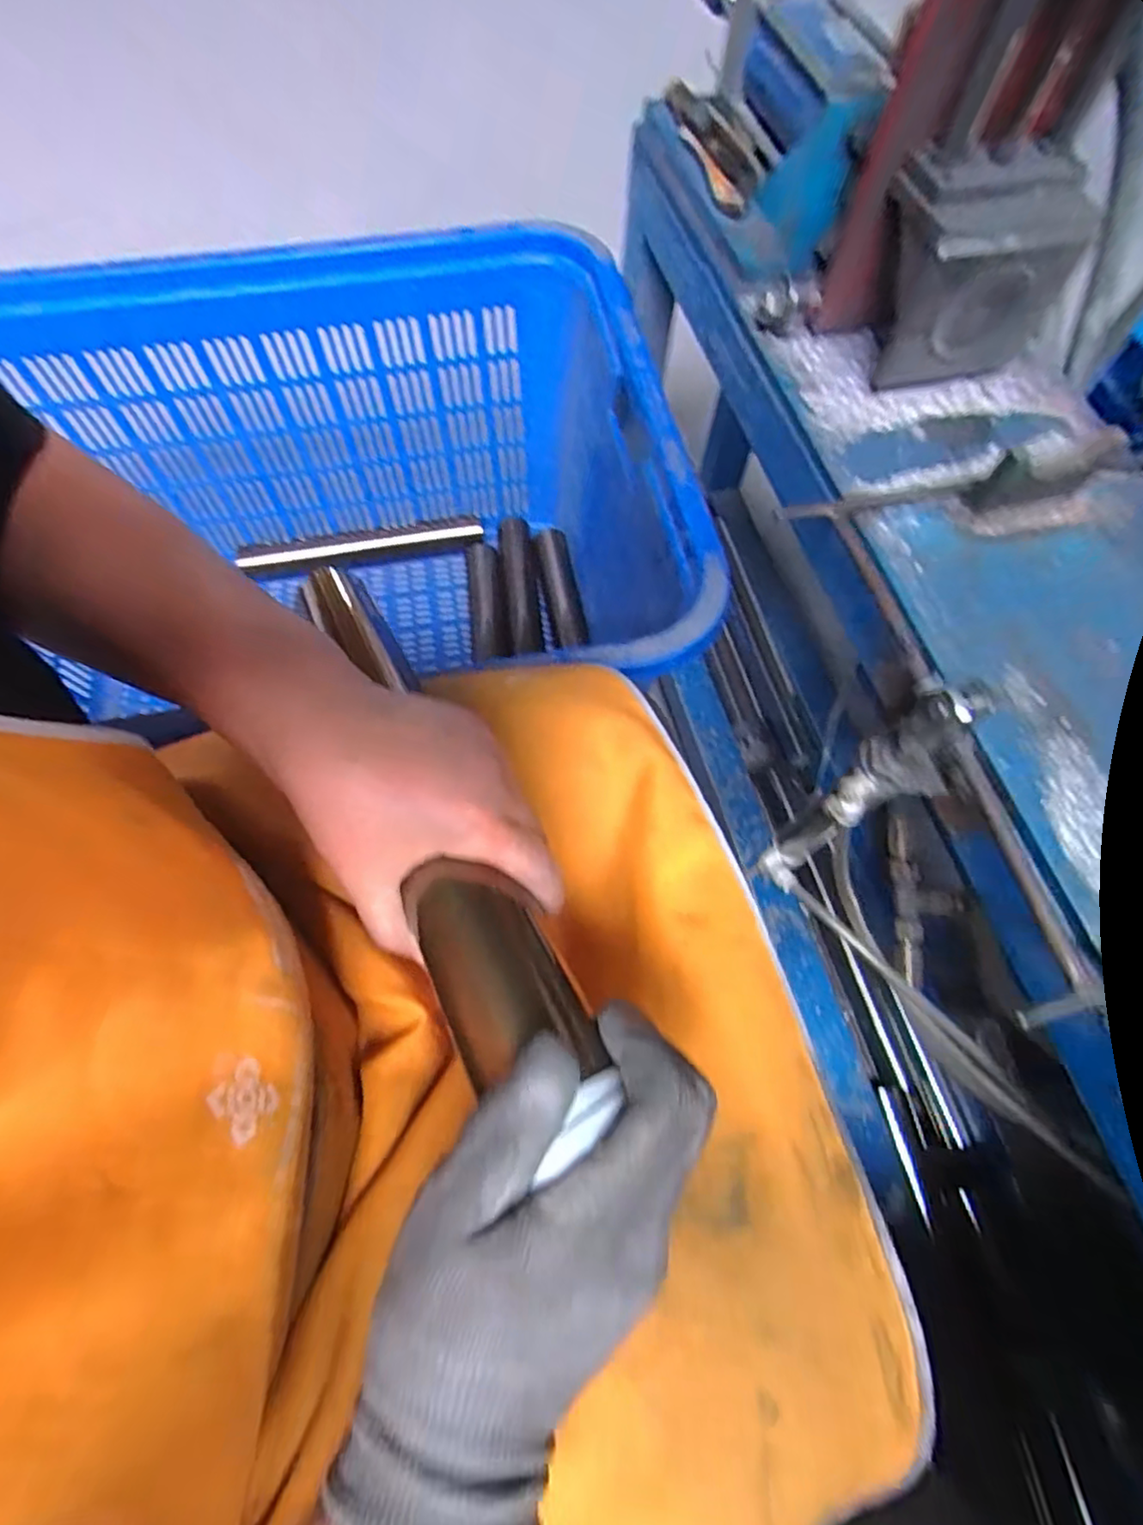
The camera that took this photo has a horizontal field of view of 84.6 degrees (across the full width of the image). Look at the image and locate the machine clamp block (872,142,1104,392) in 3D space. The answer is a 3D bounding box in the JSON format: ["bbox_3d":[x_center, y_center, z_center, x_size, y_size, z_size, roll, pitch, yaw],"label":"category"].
[{"bbox_3d":[0.240,-0.300,0.390,0.101,0.109,0.070,-9,66,-4],"label":"machine clamp block"}]

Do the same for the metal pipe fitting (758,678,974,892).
[{"bbox_3d":[0.177,0.029,0.400,0.049,0.241,0.046,-36,71,-15],"label":"metal pipe fitting"}]

